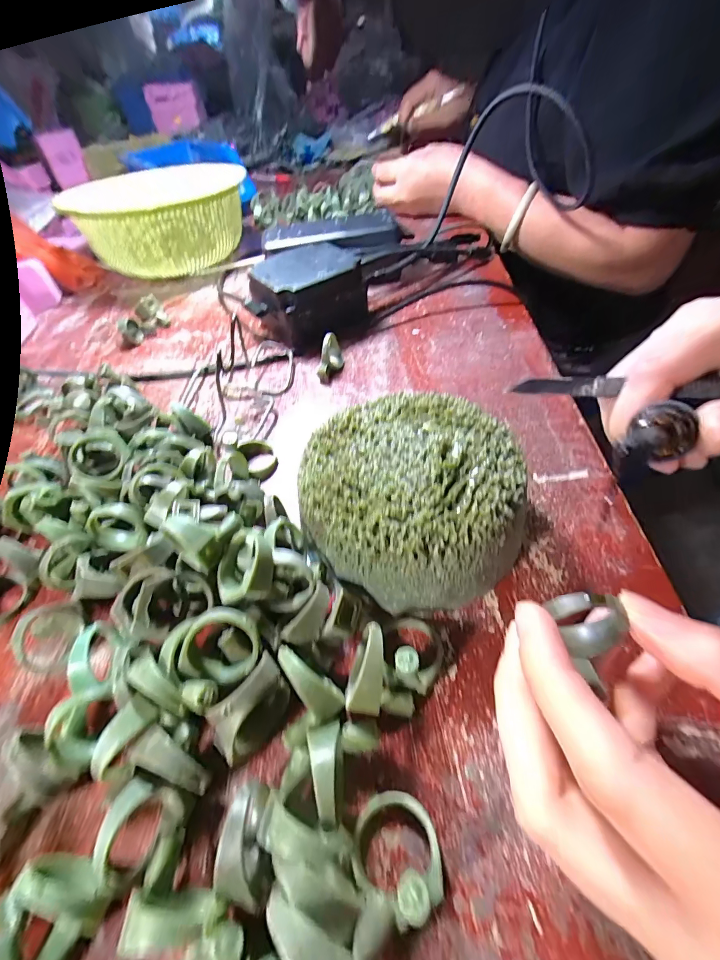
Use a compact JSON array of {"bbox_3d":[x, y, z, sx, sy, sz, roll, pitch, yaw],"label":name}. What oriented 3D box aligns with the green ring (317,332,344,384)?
[{"bbox_3d":[-0.023,-0.093,0.295,0.017,0.025,0.031,-3,49,5],"label":"green ring"}]

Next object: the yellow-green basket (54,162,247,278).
[{"bbox_3d":[-0.211,-0.285,0.449,0.162,0.082,0.158,-10,49,-2],"label":"yellow-green basket"}]

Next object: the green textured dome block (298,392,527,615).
[{"bbox_3d":[0.025,0.007,0.187,0.100,0.045,0.103,-12,50,-4],"label":"green textured dome block"}]

